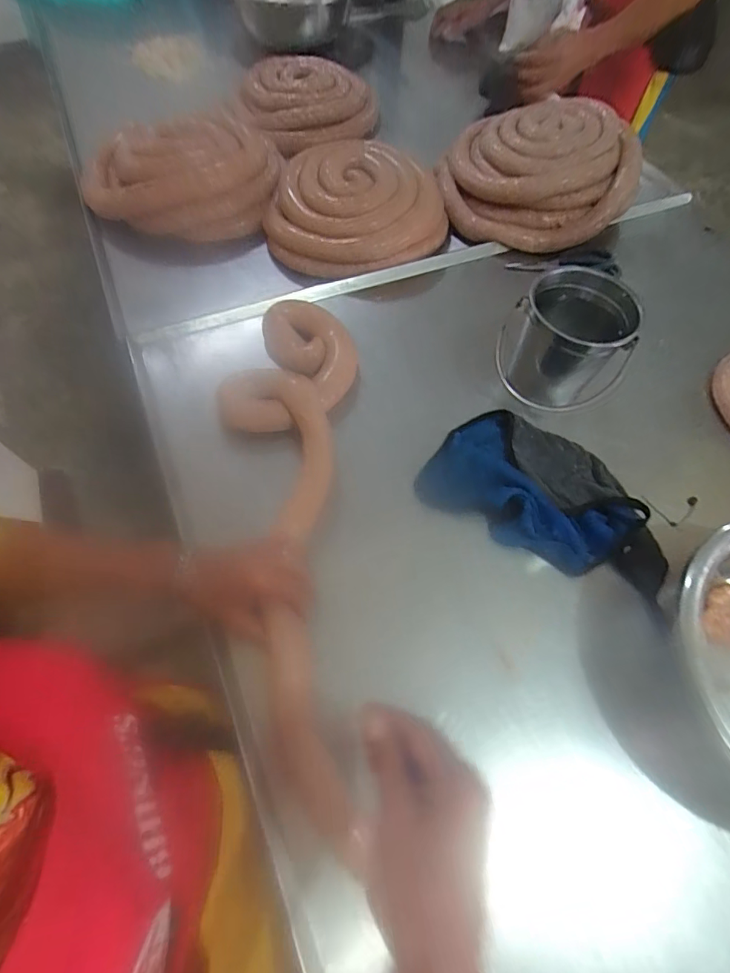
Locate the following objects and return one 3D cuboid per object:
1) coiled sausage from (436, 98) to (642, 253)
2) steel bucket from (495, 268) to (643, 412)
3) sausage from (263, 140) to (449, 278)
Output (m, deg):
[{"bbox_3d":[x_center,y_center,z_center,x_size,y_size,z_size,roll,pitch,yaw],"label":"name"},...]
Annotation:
[{"bbox_3d":[0.300,-0.550,0.806,0.323,0.144,0.253,3,62,0],"label":"coiled sausage"},{"bbox_3d":[0.261,-0.185,0.606,0.148,0.129,0.128,31,66,14],"label":"steel bucket"},{"bbox_3d":[-0.017,-0.490,0.792,0.304,0.098,0.267,-12,63,-7],"label":"sausage"}]

